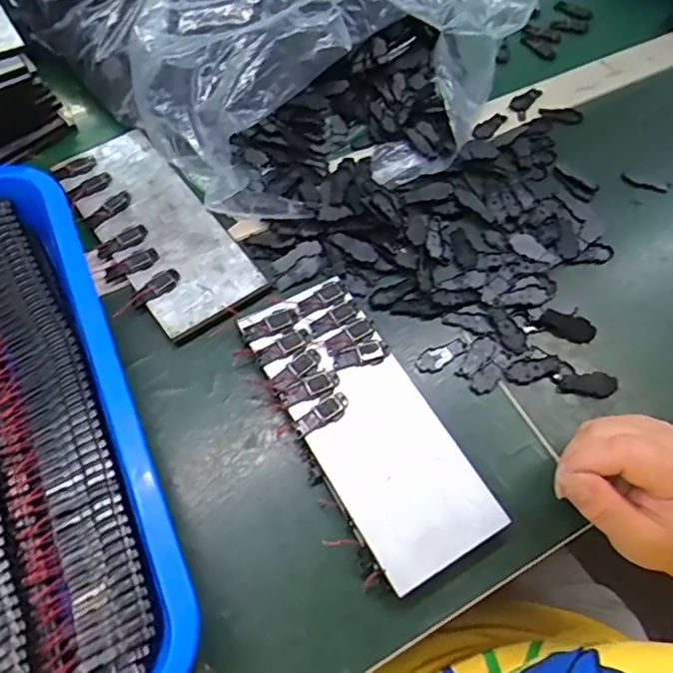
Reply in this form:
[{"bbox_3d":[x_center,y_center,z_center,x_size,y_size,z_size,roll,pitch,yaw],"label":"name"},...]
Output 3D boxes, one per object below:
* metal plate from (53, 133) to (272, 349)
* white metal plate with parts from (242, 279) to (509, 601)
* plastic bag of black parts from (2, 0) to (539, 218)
[{"bbox_3d":[-0.136,-0.084,0.436,0.079,0.011,0.201,-33,69,-19],"label":"metal plate"},{"bbox_3d":[0.018,0.054,0.370,0.080,0.021,0.193,-27,67,-16],"label":"white metal plate with parts"},{"bbox_3d":[-0.080,-0.306,0.503,0.454,0.107,0.314,42,68,17],"label":"plastic bag of black parts"}]

